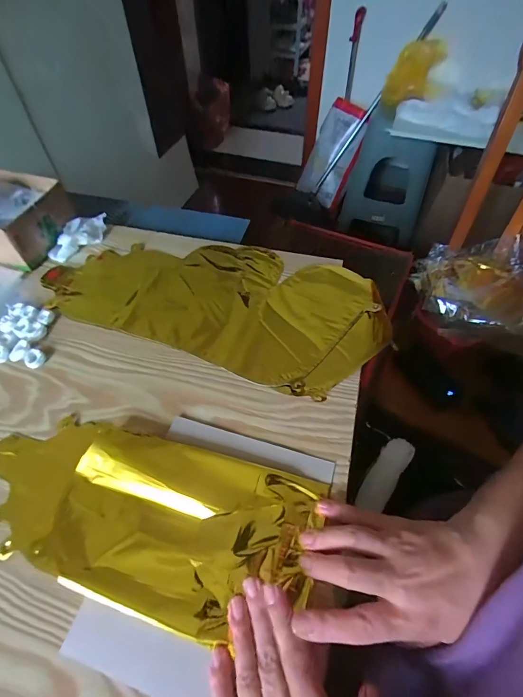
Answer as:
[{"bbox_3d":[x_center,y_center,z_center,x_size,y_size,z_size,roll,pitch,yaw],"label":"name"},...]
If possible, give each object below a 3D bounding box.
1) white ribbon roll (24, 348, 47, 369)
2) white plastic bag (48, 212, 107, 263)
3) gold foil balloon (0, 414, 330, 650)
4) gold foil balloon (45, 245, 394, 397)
[{"bbox_3d":[-0.262,0.012,0.398,0.021,0.011,0.021,-1,53,1],"label":"white ribbon roll"},{"bbox_3d":[-0.279,-0.176,0.527,0.049,0.023,0.105,28,59,20],"label":"white plastic bag"},{"bbox_3d":[-0.108,0.142,0.299,0.300,0.018,0.131,11,54,8],"label":"gold foil balloon"},{"bbox_3d":[-0.064,-0.075,0.458,0.433,0.010,0.202,16,55,13],"label":"gold foil balloon"}]

